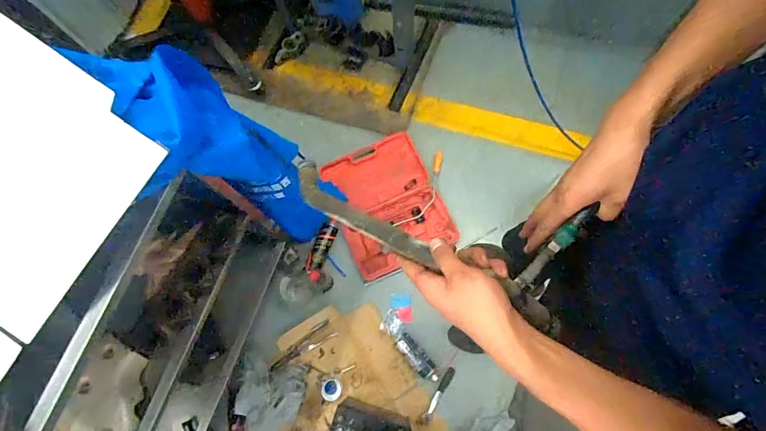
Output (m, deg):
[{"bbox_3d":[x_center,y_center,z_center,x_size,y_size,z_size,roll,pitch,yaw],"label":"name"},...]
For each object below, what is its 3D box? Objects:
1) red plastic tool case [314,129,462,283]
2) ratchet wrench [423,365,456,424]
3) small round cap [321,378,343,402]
[{"bbox_3d":[0.009,-0.059,1.489,0.389,0.041,0.487,-24,73,-3],"label":"red plastic tool case"},{"bbox_3d":[0.191,0.610,1.322,0.031,0.028,0.195,29,76,9],"label":"ratchet wrench"},{"bbox_3d":[-0.179,0.607,1.350,0.072,0.012,0.069,-1,74,4],"label":"small round cap"}]

